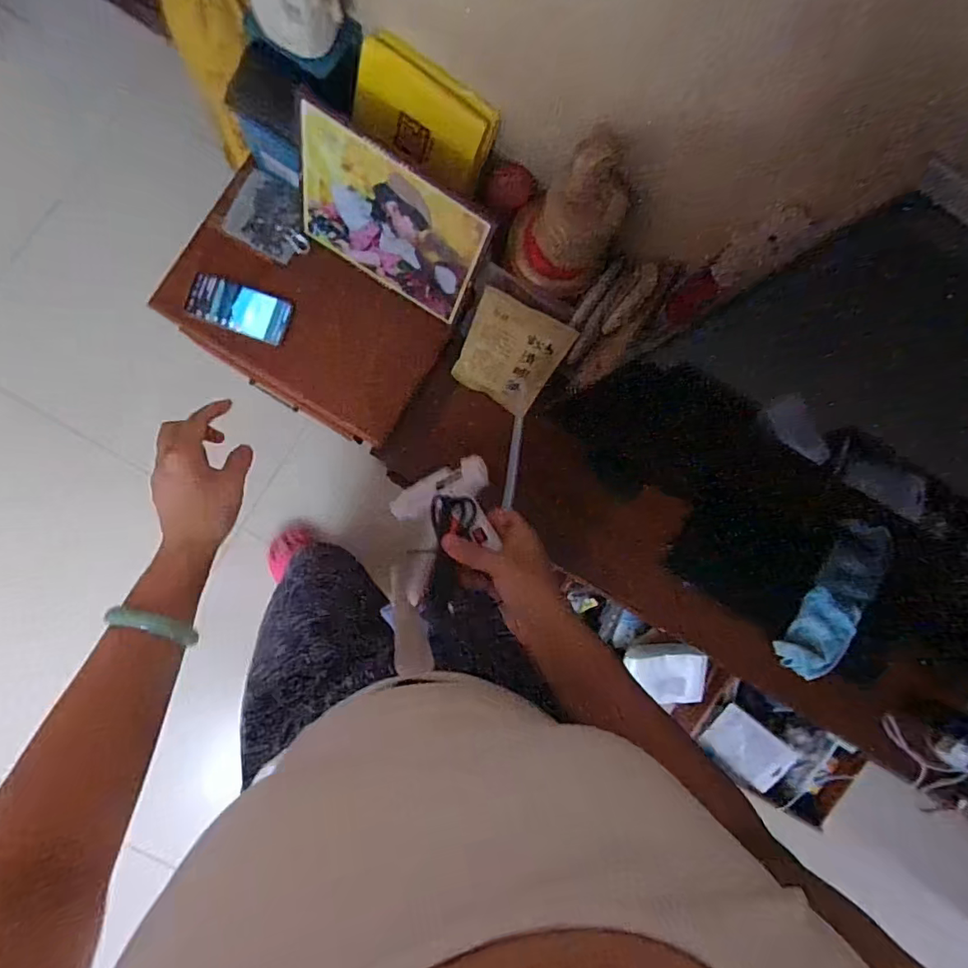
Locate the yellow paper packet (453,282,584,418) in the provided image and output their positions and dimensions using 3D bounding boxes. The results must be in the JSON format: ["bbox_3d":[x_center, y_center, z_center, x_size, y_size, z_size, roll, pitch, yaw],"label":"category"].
[{"bbox_3d":[0.043,-0.221,0.913,0.159,0.211,0.013,31,50,-1],"label":"yellow paper packet"}]

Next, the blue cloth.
[{"bbox_3d":[0.684,0.231,1.024,0.149,0.068,0.310,11,110,-8],"label":"blue cloth"}]

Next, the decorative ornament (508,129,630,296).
[{"bbox_3d":[0.116,-0.356,0.718,0.135,0.212,0.122,22,85,-7],"label":"decorative ornament"}]

